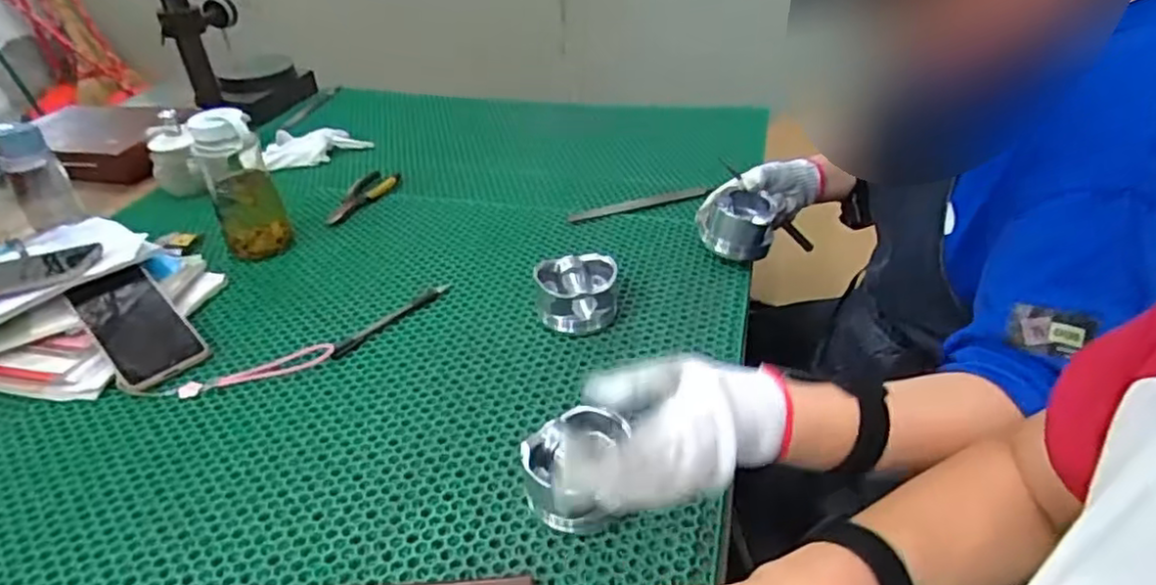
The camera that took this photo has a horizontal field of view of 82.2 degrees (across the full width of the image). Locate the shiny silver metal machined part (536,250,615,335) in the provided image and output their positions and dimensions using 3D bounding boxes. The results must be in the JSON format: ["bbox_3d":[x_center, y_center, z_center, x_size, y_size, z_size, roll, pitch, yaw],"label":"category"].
[{"bbox_3d":[0.000,0.002,0.702,0.082,0.056,0.077,-13,37,-13],"label":"shiny silver metal machined part"}]

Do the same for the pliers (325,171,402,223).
[{"bbox_3d":[-0.313,-0.140,0.958,0.051,0.016,0.145,11,39,19],"label":"pliers"}]

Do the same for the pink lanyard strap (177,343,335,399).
[{"bbox_3d":[-0.317,0.078,0.659,0.145,0.007,0.035,-18,36,-17],"label":"pink lanyard strap"}]

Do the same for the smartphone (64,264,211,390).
[{"bbox_3d":[-0.458,0.033,0.691,0.157,0.017,0.081,39,52,20],"label":"smartphone"}]

